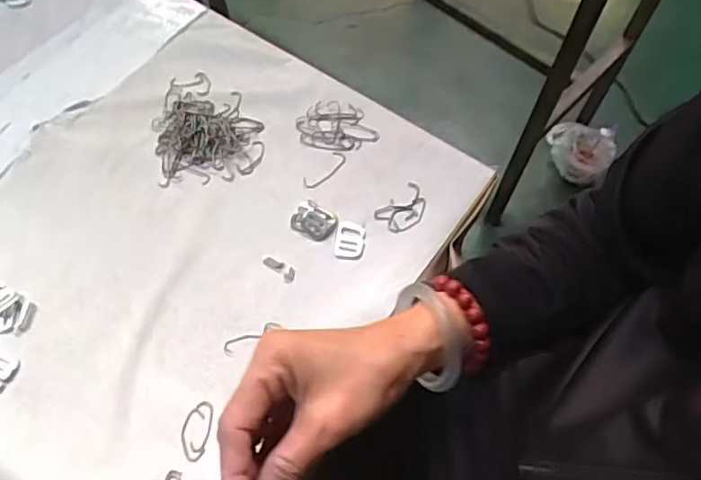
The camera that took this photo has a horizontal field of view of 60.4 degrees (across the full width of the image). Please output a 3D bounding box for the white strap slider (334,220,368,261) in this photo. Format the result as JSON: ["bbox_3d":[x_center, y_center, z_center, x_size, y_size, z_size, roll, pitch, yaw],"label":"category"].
[{"bbox_3d":[0.000,0.001,0.534,0.026,0.004,0.037,6,63,2],"label":"white strap slider"}]

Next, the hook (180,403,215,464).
[{"bbox_3d":[-0.117,0.143,0.454,0.021,0.004,0.044,8,63,3],"label":"hook"}]

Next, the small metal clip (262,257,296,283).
[{"bbox_3d":[-0.063,0.025,0.522,0.031,0.006,0.014,22,64,10],"label":"small metal clip"}]

